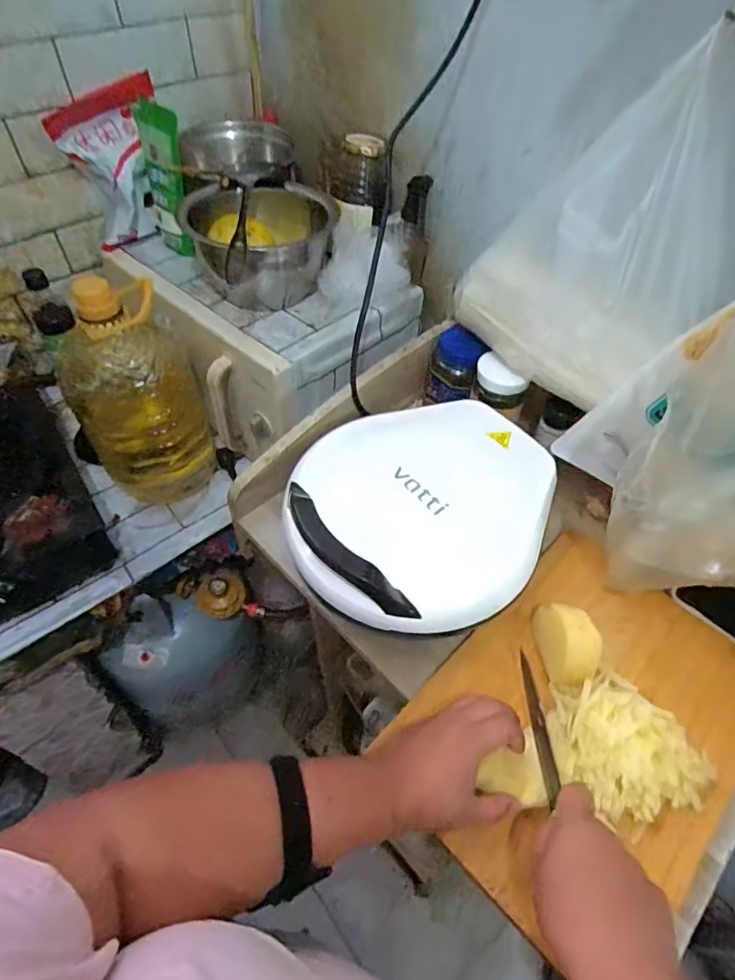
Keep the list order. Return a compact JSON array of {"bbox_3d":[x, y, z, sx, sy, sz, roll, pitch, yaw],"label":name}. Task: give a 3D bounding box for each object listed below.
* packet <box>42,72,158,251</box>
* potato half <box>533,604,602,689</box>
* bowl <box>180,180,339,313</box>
[{"bbox_3d":[-0.363,-0.486,0.803,0.070,0.179,0.176,34,58,20],"label":"packet"},{"bbox_3d":[0.193,0.150,0.515,0.045,0.059,0.077,0,53,-3],"label":"potato half"},{"bbox_3d":[-0.149,-0.353,0.757,0.189,0.119,0.189,2,53,-2],"label":"bowl"}]

